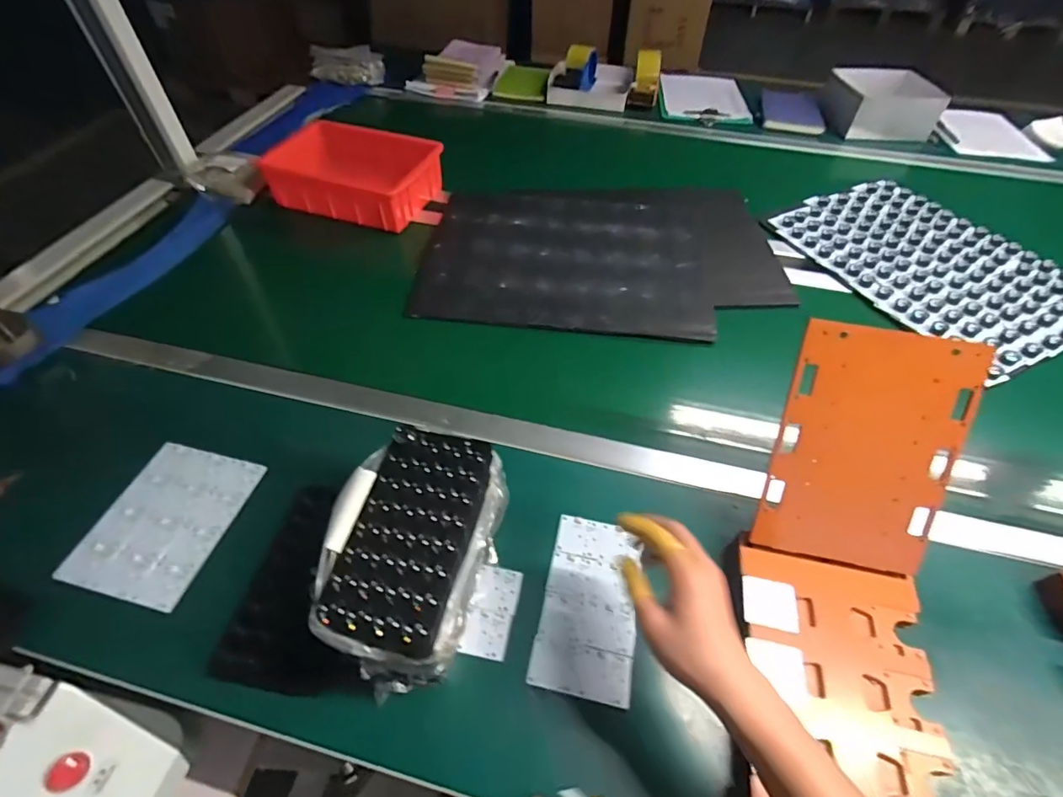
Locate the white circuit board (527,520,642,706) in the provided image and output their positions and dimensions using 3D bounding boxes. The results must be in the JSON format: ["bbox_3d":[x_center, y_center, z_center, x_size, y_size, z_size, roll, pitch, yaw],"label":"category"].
[{"bbox_3d":[0.063,0.213,0.525,0.095,0.008,0.176,11,53,7],"label":"white circuit board"}]

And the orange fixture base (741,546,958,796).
[{"bbox_3d":[0.281,0.268,0.459,0.167,0.044,0.230,10,51,7],"label":"orange fixture base"}]

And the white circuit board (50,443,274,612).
[{"bbox_3d":[-0.414,0.137,0.571,0.143,0.006,0.175,13,52,9],"label":"white circuit board"}]

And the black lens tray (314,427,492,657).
[{"bbox_3d":[-0.108,0.117,0.451,0.102,0.025,0.193,10,51,7],"label":"black lens tray"}]

